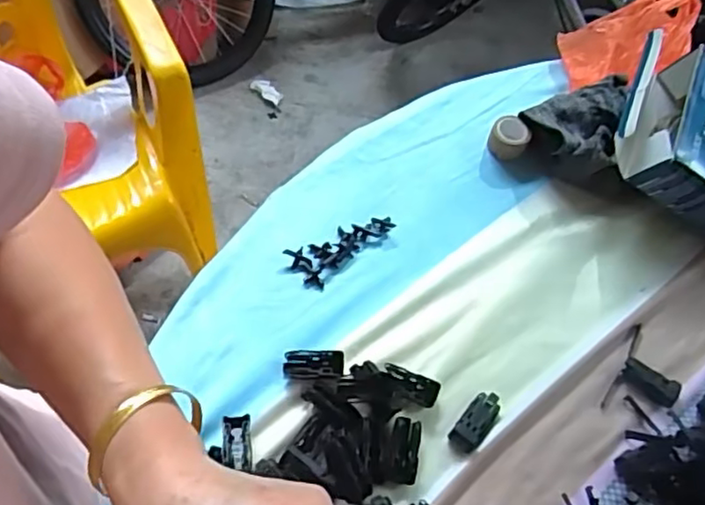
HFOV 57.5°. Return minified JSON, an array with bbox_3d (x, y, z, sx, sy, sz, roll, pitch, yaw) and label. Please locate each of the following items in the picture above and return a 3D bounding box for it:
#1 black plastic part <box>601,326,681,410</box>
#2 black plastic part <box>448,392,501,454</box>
[{"bbox_3d":[0.242,0.102,0.523,0.048,0.010,0.079,30,63,13],"label":"black plastic part"},{"bbox_3d":[0.095,0.130,0.493,0.022,0.011,0.050,38,65,16],"label":"black plastic part"}]

